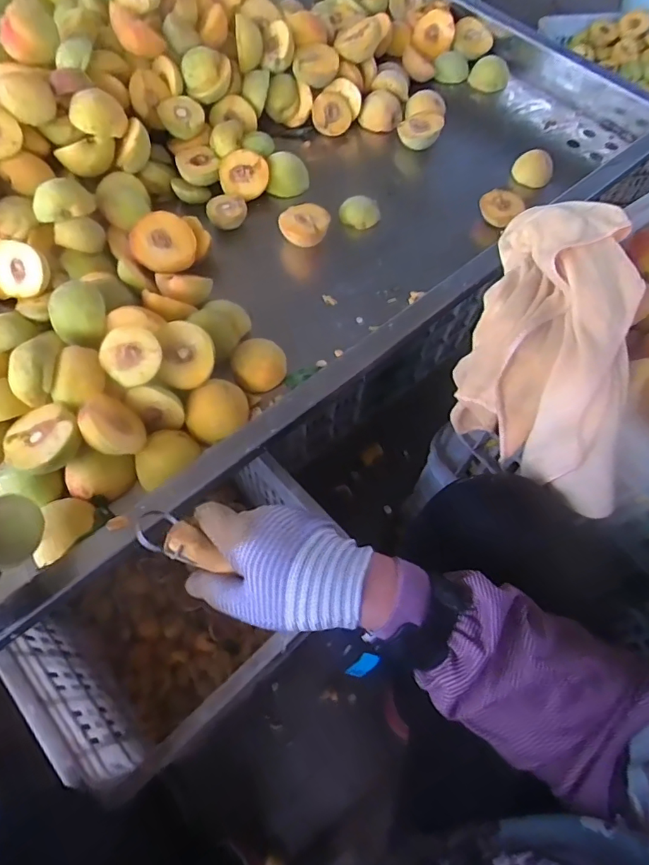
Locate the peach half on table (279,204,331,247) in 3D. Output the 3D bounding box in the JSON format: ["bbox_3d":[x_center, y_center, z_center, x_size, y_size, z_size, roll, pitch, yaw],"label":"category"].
[{"bbox_3d":[-0.022,-0.262,0.620,0.052,0.025,0.059,28,65,11],"label":"peach half on table"}]

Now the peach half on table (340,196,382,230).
[{"bbox_3d":[0.046,-0.285,0.650,0.052,0.026,0.044,6,63,0],"label":"peach half on table"}]

